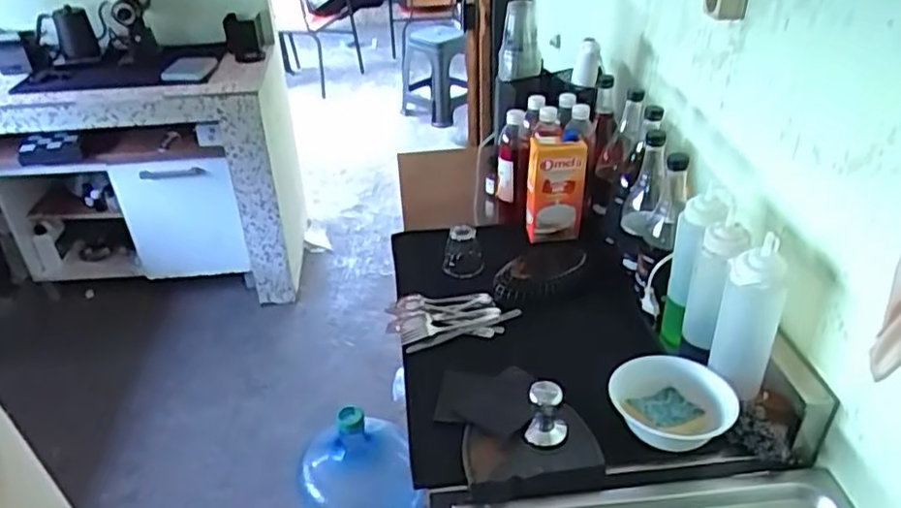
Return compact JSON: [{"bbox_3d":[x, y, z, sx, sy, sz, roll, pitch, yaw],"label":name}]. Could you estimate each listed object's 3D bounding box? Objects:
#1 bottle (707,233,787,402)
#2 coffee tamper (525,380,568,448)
[{"bbox_3d":[0.395,0.101,0.902,0.070,0.274,0.078,20,40,29],"label":"bottle"},{"bbox_3d":[0.128,0.211,0.889,0.049,0.079,0.048,7,35,13],"label":"coffee tamper"}]

